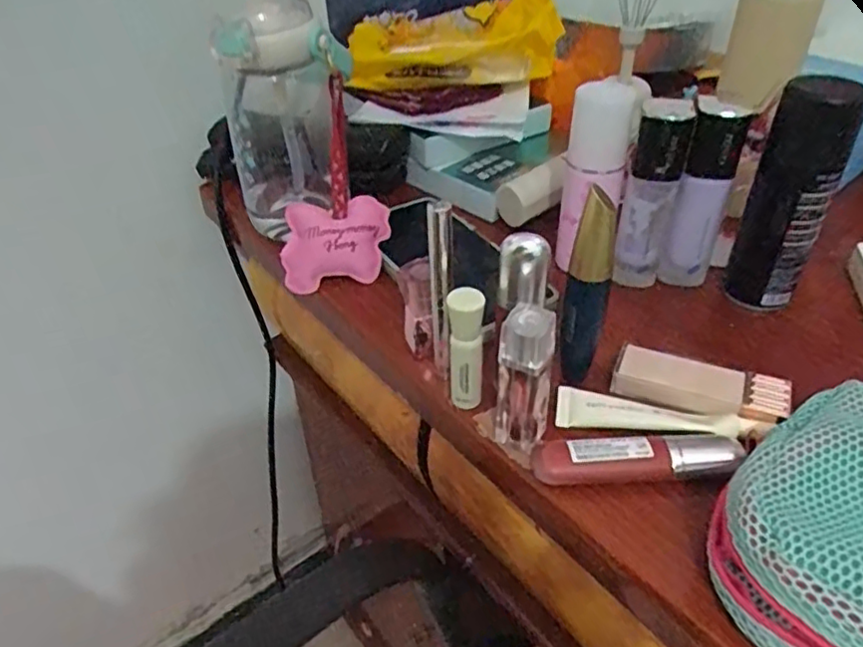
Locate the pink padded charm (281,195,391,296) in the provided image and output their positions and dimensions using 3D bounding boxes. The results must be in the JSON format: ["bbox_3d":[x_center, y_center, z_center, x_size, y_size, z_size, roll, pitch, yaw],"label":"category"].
[{"bbox_3d":[-0.068,-0.057,0.464,0.075,0.018,0.065,-5,83,-1],"label":"pink padded charm"}]

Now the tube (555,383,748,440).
[{"bbox_3d":[0.115,0.049,0.350,0.093,0.011,0.023,7,40,10],"label":"tube"}]

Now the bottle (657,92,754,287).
[{"bbox_3d":[0.176,-0.082,0.421,0.032,0.121,0.030,12,41,16],"label":"bottle"}]

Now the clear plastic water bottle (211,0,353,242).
[{"bbox_3d":[-0.102,-0.142,0.471,0.086,0.174,0.078,-11,40,-11],"label":"clear plastic water bottle"}]

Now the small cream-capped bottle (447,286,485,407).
[{"bbox_3d":[0.018,0.014,0.343,0.017,0.071,0.015,5,39,8],"label":"small cream-capped bottle"}]

